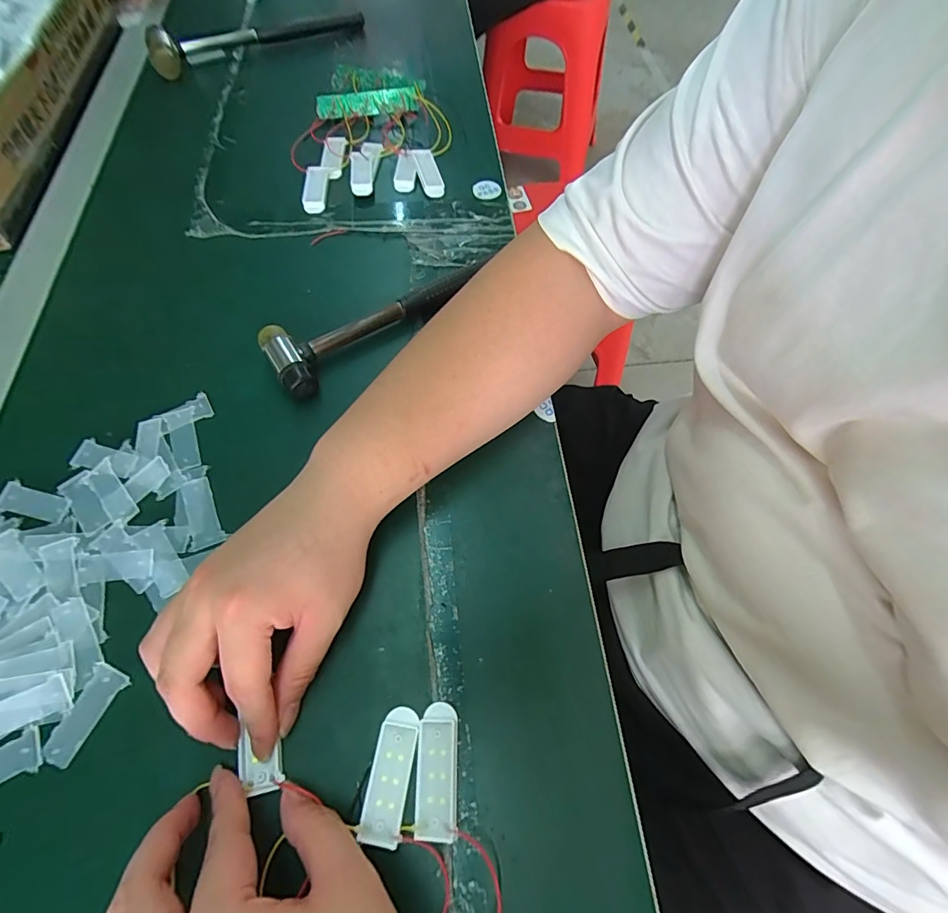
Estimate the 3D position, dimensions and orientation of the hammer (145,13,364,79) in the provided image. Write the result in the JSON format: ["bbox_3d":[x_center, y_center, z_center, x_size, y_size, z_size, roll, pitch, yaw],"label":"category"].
[{"bbox_3d":[-0.254,-0.500,0.563,0.251,0.038,0.059,-25,66,-13],"label":"hammer"}]

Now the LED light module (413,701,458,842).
[{"bbox_3d":[-0.019,0.159,0.241,0.020,0.009,0.058,1,63,-1],"label":"LED light module"}]

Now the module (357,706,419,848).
[{"bbox_3d":[-0.043,0.161,0.240,0.020,0.006,0.058,8,63,3],"label":"module"}]

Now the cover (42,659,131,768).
[{"bbox_3d":[-0.209,0.137,0.251,0.020,0.004,0.047,24,65,11],"label":"cover"}]

